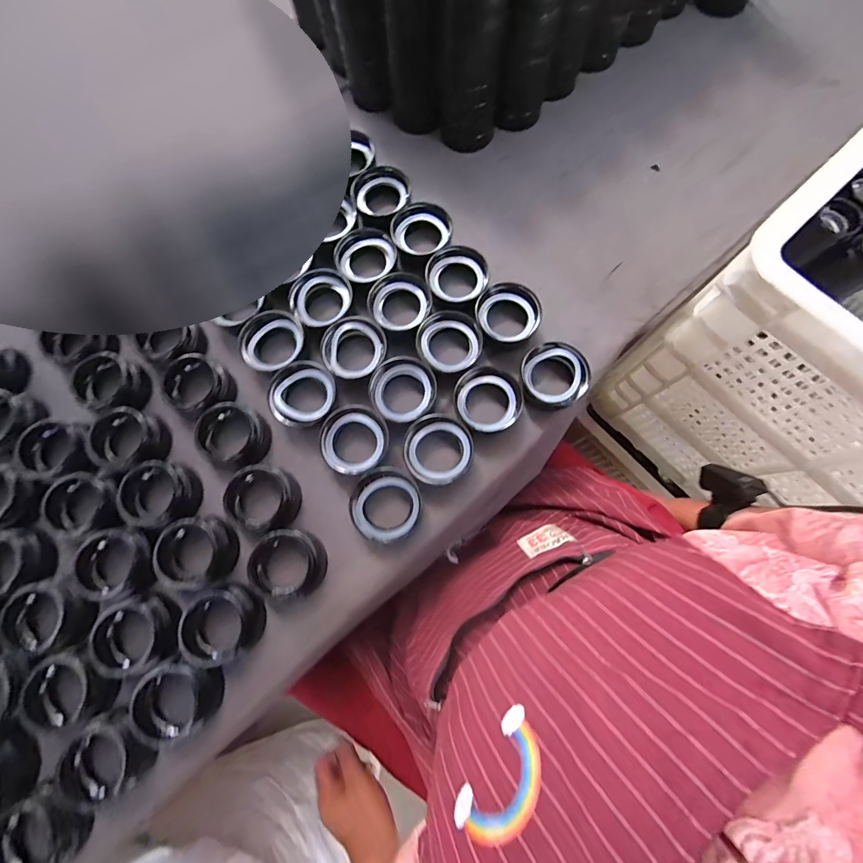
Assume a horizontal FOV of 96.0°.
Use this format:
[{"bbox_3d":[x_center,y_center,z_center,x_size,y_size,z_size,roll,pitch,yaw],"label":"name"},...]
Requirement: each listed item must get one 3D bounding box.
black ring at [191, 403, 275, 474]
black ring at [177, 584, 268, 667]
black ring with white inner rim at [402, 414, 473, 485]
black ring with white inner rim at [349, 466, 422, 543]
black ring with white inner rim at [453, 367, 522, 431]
[{"bbox_3d":[-0.205,0.002,0.394,0.068,0.036,0.067,-1,75,2],"label":"black ring"},{"bbox_3d":[-0.190,0.177,0.357,0.067,0.026,0.060,-29,76,-5],"label":"black ring"},{"bbox_3d":[0.007,0.020,0.386,0.065,0.031,0.065,-1,75,2],"label":"black ring with white inner rim"},{"bbox_3d":[-0.044,0.070,0.379,0.066,0.026,0.069,-1,75,2],"label":"black ring with white inner rim"},{"bbox_3d":[0.056,-0.029,0.397,0.067,0.029,0.068,-1,75,2],"label":"black ring with white inner rim"}]

